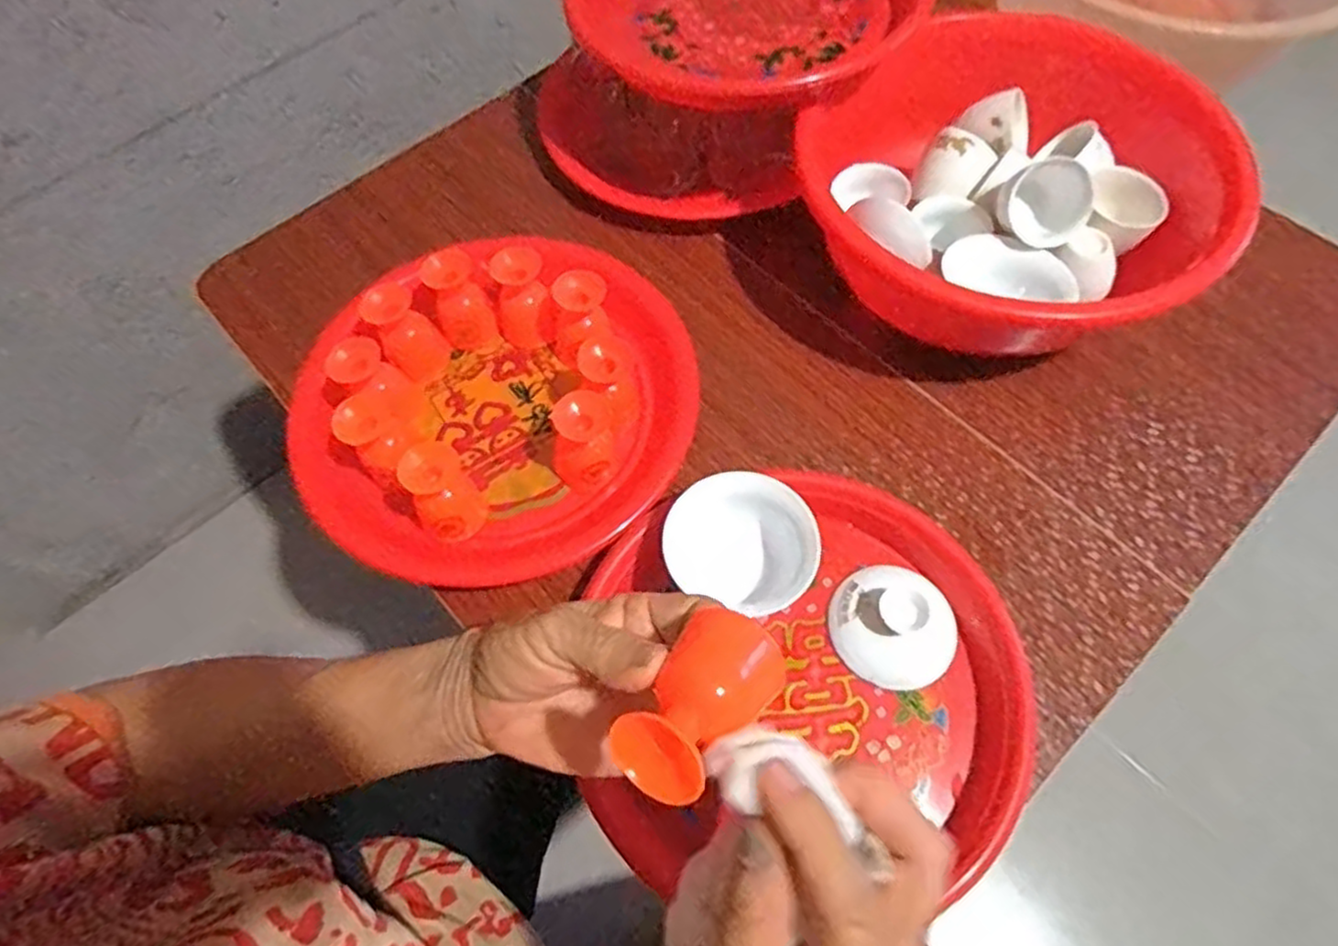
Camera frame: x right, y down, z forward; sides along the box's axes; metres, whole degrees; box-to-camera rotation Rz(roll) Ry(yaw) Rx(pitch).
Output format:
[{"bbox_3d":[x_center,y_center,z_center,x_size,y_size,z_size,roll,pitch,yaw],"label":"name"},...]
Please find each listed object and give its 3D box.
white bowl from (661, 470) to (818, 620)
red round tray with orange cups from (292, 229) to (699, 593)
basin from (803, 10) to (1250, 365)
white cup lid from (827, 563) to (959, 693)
[{"bbox_3d":[0.042,0.044,0.426,0.081,0.048,0.073,23,67,13],"label":"white bowl"},{"bbox_3d":[-0.111,-0.046,0.483,0.253,0.066,0.239,-35,68,-15],"label":"red round tray with orange cups"},{"bbox_3d":[0.233,-0.195,0.520,0.255,0.103,0.234,-1,64,2],"label":"basin"},{"bbox_3d":[0.127,0.084,0.417,0.066,0.027,0.070,-1,64,2],"label":"white cup lid"}]

